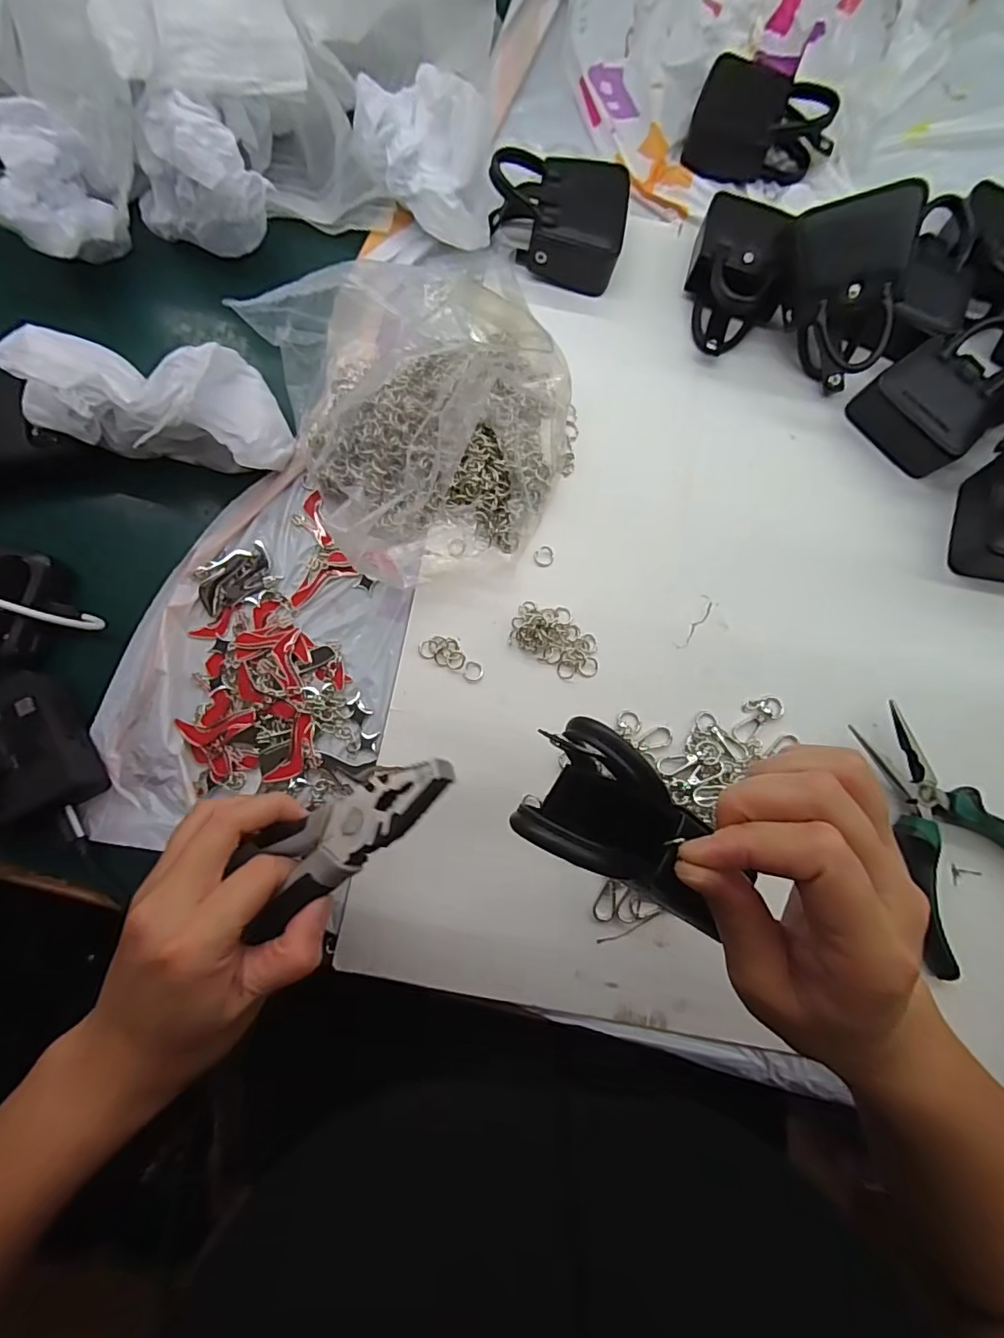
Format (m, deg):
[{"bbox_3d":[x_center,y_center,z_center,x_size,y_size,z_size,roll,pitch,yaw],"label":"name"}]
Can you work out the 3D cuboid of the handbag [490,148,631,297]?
[{"bbox_3d":[0.040,-0.325,0.381,0.095,0.040,0.075,10,81,-1],"label":"handbag"}]

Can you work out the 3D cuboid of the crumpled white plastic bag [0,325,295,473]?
[{"bbox_3d":[-0.207,-0.167,0.328,0.138,0.072,0.069,11,81,0],"label":"crumpled white plastic bag"}]

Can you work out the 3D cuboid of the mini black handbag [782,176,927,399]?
[{"bbox_3d":[0.218,-0.243,0.348,0.073,0.108,0.035,-1,38,2],"label":"mini black handbag"}]

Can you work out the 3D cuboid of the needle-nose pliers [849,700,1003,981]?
[{"bbox_3d":[0.268,0.098,0.327,0.096,0.020,0.146,-30,83,-6],"label":"needle-nose pliers"}]

